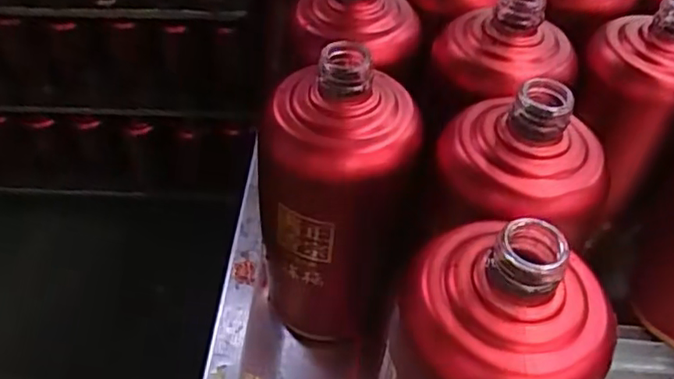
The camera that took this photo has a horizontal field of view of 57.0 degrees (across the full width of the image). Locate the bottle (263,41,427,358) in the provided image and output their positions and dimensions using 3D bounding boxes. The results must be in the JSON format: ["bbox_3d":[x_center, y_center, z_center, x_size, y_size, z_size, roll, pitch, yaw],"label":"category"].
[{"bbox_3d":[-0.001,0.014,0.341,0.078,0.177,0.072,11,46,10],"label":"bottle"}]

